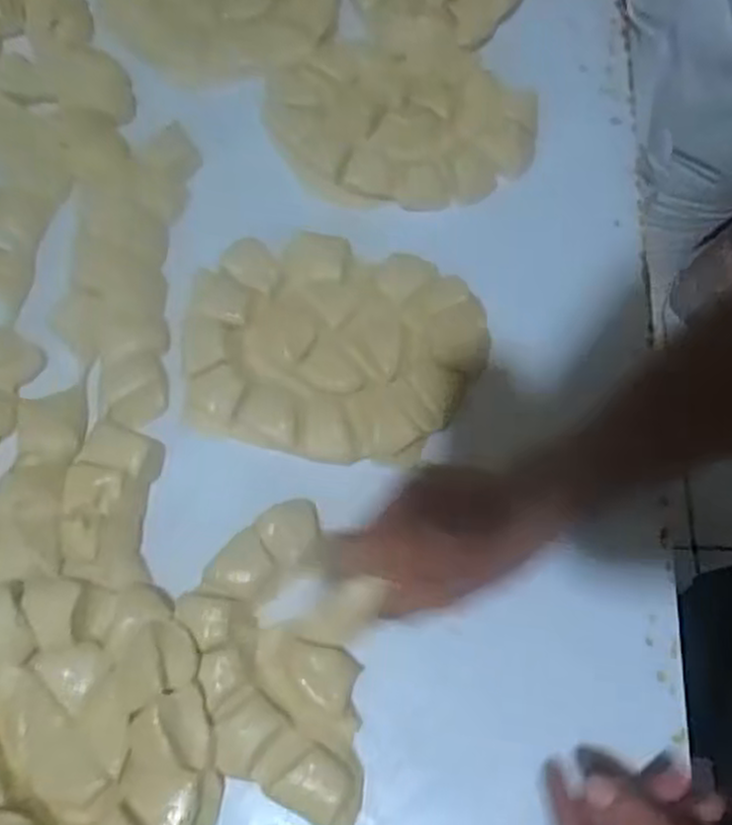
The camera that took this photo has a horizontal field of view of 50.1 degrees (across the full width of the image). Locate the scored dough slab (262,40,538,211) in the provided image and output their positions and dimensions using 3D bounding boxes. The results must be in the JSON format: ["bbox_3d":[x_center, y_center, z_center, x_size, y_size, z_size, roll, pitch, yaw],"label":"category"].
[{"bbox_3d":[0.030,-0.248,0.665,0.223,0.016,0.149,1,68,0],"label":"scored dough slab"}]

